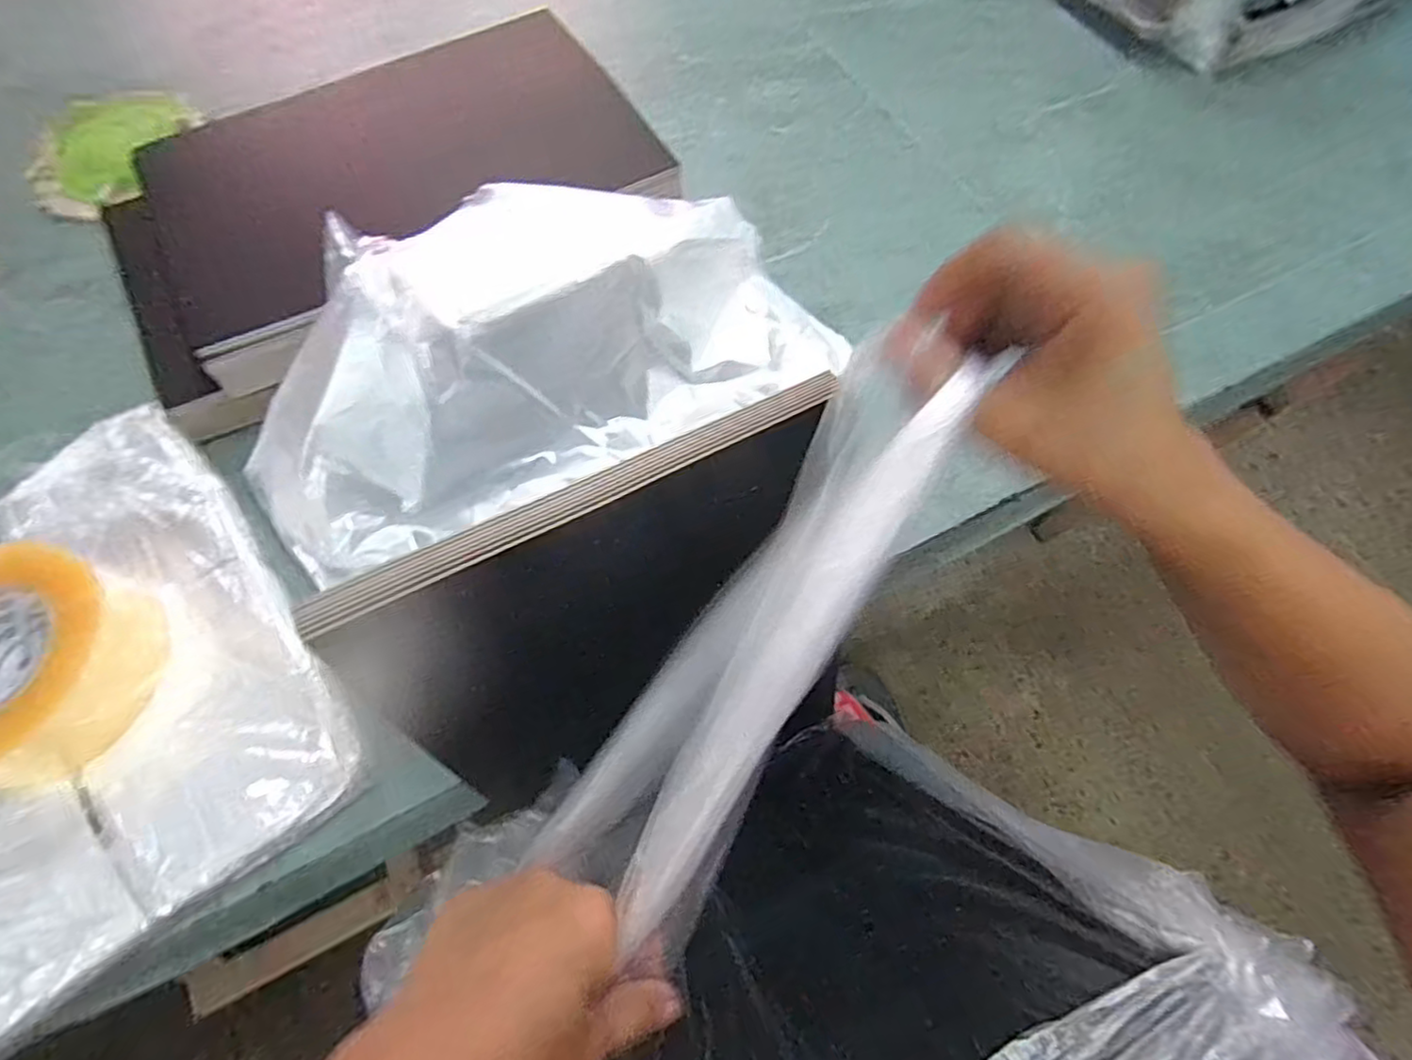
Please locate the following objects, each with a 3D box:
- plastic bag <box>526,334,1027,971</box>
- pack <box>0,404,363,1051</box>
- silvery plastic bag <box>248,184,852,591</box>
[{"bbox_3d":[0.021,0.040,0.236,0.057,0.031,0.231,32,95,12],"label":"plastic bag"},{"bbox_3d":[-0.379,0.087,0.401,0.227,0.030,0.320,-35,71,-15],"label":"pack"},{"bbox_3d":[-0.112,-0.132,0.450,0.407,0.125,0.154,-24,69,-12],"label":"silvery plastic bag"}]

